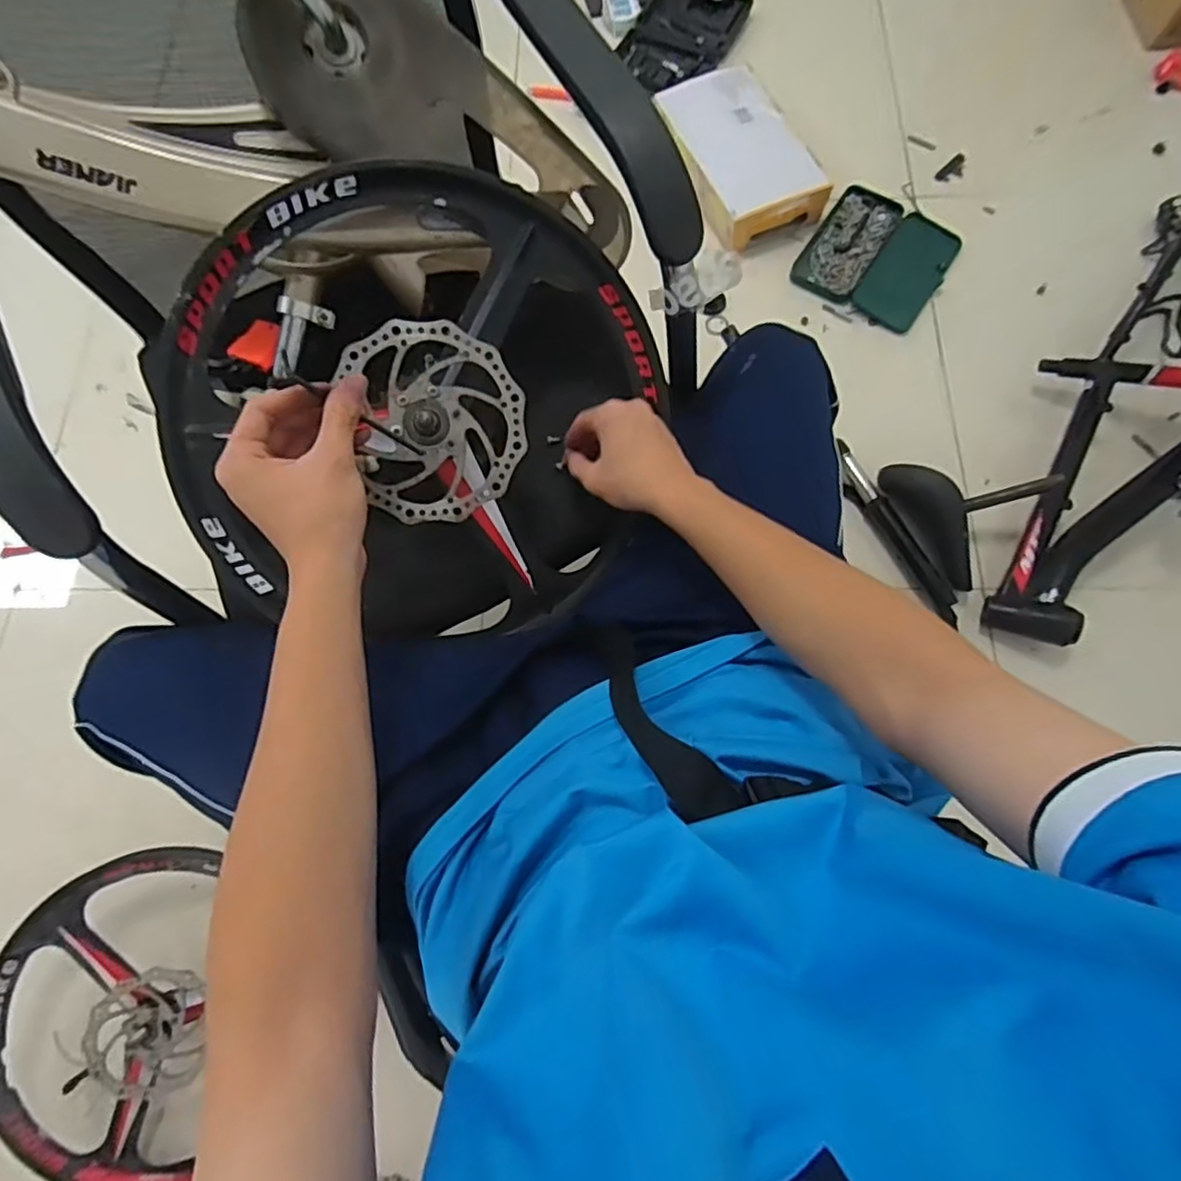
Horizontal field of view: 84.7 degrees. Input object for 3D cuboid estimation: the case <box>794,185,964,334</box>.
[{"bbox_3d":[0.533,-0.620,1.209,0.241,0.043,0.246,35,78,11],"label":"case"}]

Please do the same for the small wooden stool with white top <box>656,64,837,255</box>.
[{"bbox_3d":[0.275,-0.836,1.215,0.208,0.087,0.361,-23,75,-5],"label":"small wooden stool with white top"}]

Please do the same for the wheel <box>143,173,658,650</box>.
[{"bbox_3d":[-0.141,-0.146,0.533,0.388,0.068,0.379,-1,98,-9],"label":"wheel"}]

